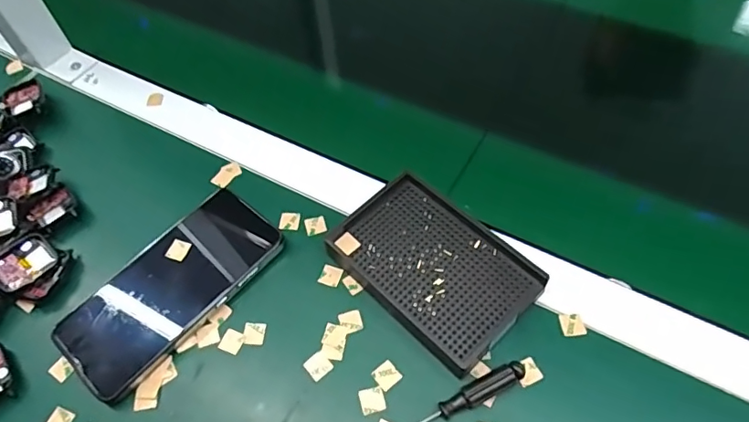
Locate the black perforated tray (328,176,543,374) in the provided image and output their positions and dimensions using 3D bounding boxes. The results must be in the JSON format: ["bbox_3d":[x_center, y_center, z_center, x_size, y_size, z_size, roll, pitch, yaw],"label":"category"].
[{"bbox_3d":[0.042,0.037,0.373,0.089,0.027,0.135,-37,63,-19],"label":"black perforated tray"}]

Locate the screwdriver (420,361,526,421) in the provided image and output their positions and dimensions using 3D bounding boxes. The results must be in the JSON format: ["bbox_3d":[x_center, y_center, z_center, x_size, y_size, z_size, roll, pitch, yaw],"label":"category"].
[{"bbox_3d":[0.037,0.129,0.322,0.130,0.013,0.013,-24,59,-12],"label":"screwdriver"}]

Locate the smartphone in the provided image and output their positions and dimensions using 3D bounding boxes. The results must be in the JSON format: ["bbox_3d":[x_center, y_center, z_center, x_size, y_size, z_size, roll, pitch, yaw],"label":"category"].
[{"bbox_3d":[-0.148,0.055,0.380,0.076,0.014,0.160,36,66,23],"label":"smartphone"}]

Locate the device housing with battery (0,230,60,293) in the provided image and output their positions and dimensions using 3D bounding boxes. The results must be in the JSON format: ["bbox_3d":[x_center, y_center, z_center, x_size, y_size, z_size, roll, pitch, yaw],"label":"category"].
[{"bbox_3d":[-0.267,0.040,0.392,0.037,0.012,0.043,39,67,24],"label":"device housing with battery"}]

